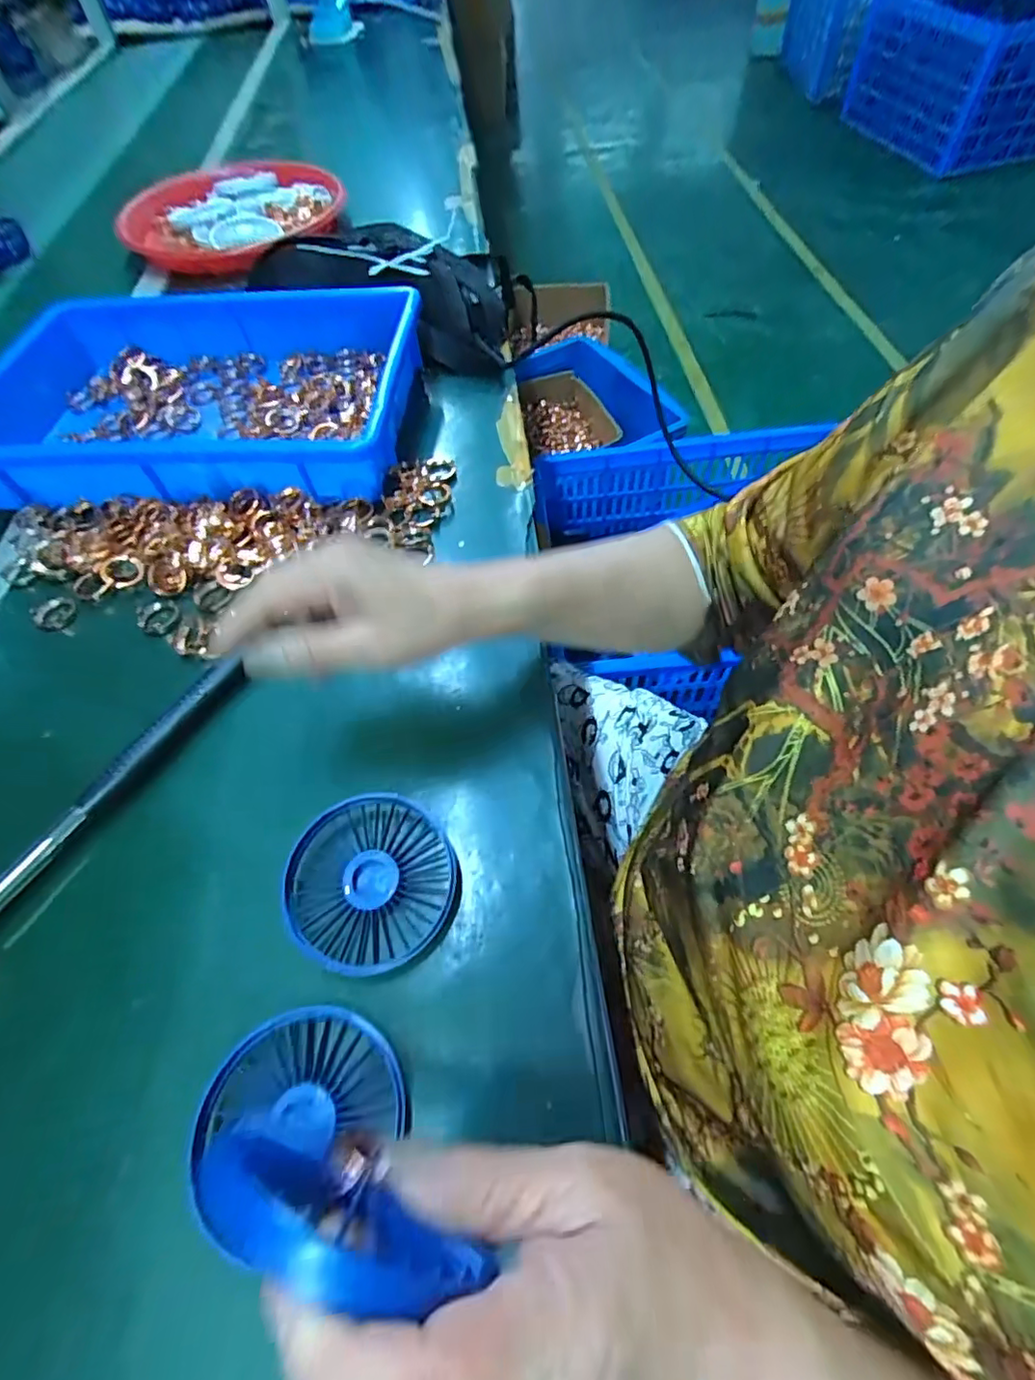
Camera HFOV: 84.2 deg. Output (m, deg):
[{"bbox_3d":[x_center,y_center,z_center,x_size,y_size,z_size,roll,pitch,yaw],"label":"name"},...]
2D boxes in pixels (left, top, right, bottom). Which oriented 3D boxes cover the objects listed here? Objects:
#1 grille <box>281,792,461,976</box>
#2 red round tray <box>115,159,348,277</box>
[{"bbox_3d":[-0.078,0.103,0.310,0.084,0.025,0.088,-2,55,3],"label":"grille"},{"bbox_3d":[-0.352,-0.604,0.725,0.230,0.044,0.228,-2,55,3],"label":"red round tray"}]

